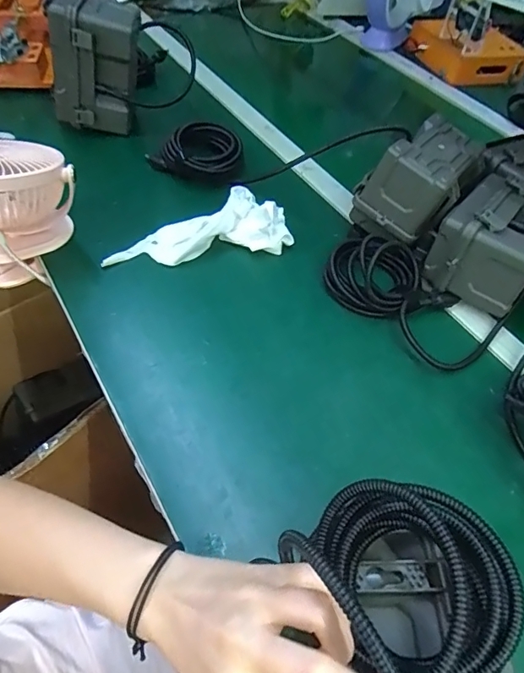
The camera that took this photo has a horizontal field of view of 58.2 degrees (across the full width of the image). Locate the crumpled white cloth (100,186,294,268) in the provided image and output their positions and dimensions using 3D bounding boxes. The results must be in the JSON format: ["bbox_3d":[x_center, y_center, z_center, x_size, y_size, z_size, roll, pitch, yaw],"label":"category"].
[{"bbox_3d":[-0.085,-0.146,0.604,0.236,0.050,0.095,-9,54,-11],"label":"crumpled white cloth"}]

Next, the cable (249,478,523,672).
[{"bbox_3d":[0.079,0.134,0.260,0.101,0.052,0.113,-34,62,-26],"label":"cable"}]

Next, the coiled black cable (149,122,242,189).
[{"bbox_3d":[-0.100,-0.265,0.697,0.144,0.045,0.080,3,53,-3],"label":"coiled black cable"}]

